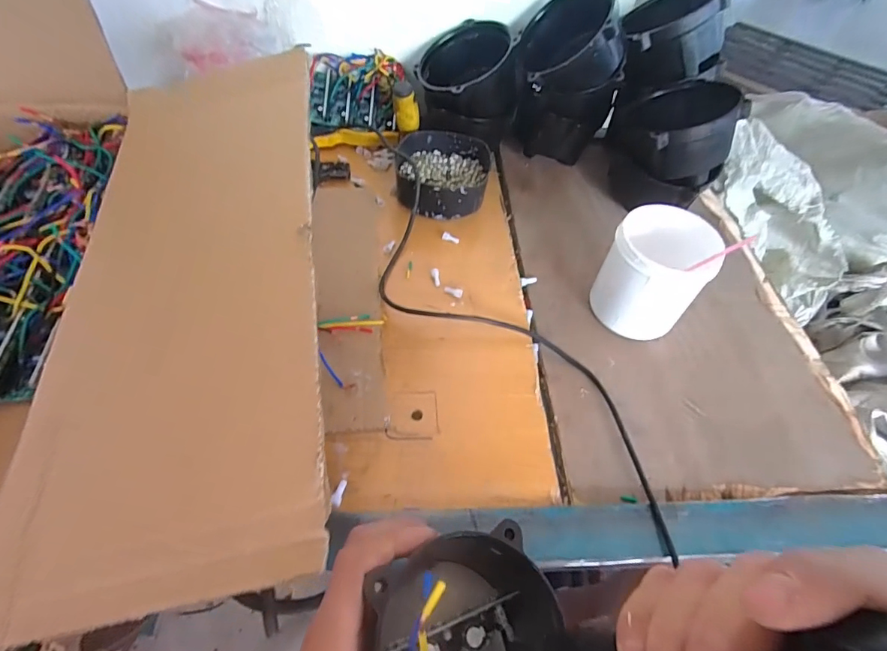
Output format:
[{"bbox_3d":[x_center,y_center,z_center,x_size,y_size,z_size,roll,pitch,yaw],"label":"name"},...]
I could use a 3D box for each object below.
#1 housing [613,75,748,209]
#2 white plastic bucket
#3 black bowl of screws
[{"bbox_3d":[0.276,-0.214,0.568,0.120,0.152,0.116,13,53,5],"label":"housing"},{"bbox_3d":[0.205,-0.047,0.451,0.096,0.117,0.084,36,58,20],"label":"white plastic bucket"},{"bbox_3d":[0.000,-0.192,0.579,0.115,0.051,0.126,3,53,-4],"label":"black bowl of screws"}]

